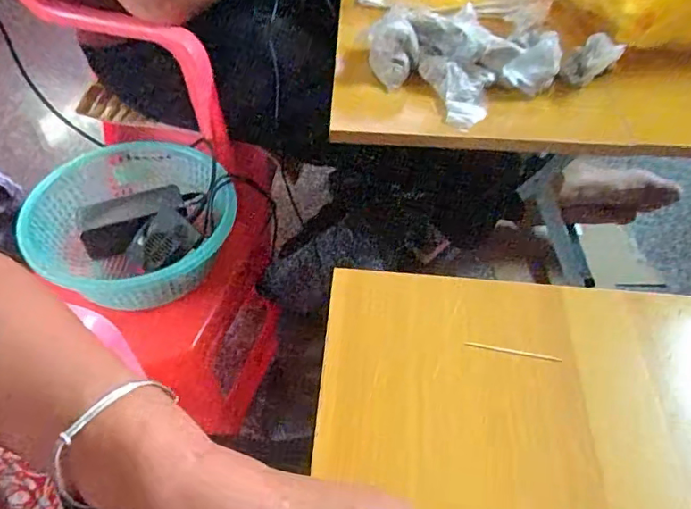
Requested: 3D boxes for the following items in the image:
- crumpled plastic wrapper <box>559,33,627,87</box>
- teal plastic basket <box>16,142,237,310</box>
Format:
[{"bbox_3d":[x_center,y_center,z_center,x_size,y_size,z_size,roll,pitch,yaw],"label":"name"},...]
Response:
[{"bbox_3d":[0.251,-0.197,0.553,0.048,0.060,0.029,27,53,20],"label":"crumpled plastic wrapper"},{"bbox_3d":[-0.261,-0.041,0.661,0.245,0.067,0.242,18,50,13],"label":"teal plastic basket"}]

